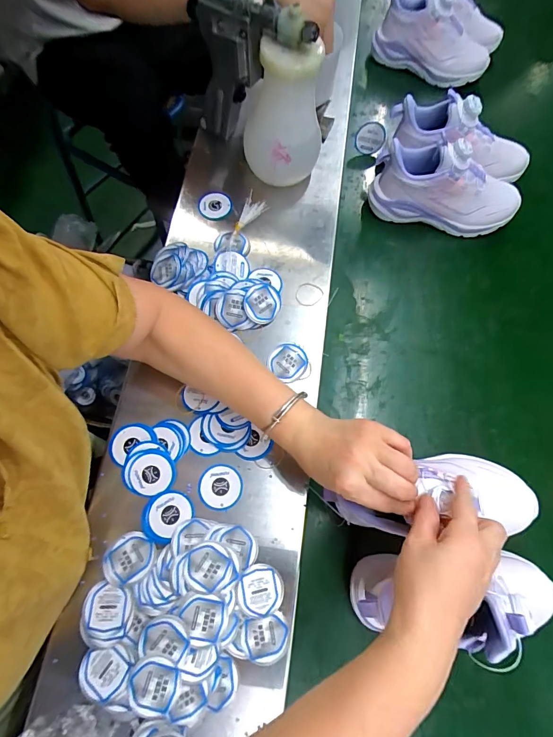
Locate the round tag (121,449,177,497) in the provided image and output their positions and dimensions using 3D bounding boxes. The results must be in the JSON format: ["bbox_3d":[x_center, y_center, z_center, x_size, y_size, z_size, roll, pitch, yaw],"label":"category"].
[{"bbox_3d":[-0.141,0.115,0.411,0.055,0.007,0.048,10,72,4],"label":"round tag"}]

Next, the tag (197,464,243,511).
[{"bbox_3d":[-0.063,0.134,0.419,0.047,0.004,0.047,2,72,-7],"label":"tag"}]

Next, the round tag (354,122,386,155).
[{"bbox_3d":[0.151,-0.371,0.600,0.045,0.047,0.011,10,48,-14],"label":"round tag"}]

